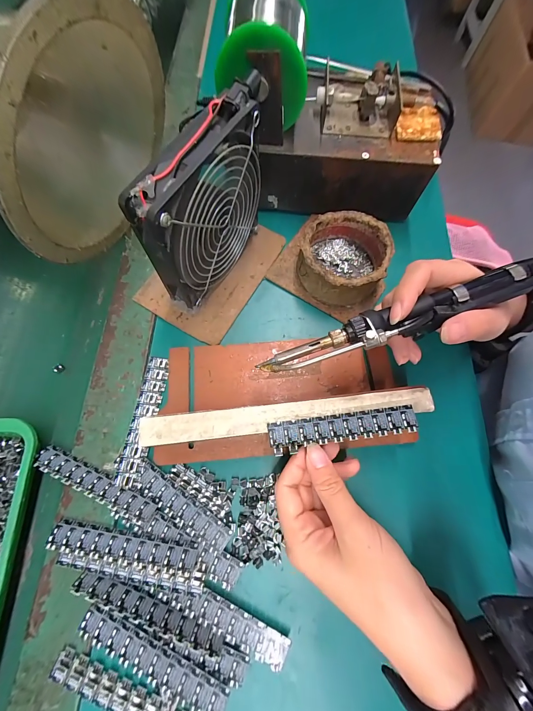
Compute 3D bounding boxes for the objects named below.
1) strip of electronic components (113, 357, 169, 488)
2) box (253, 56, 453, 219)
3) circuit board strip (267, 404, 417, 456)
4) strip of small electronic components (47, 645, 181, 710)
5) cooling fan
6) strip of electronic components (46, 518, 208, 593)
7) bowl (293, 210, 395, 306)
[{"bbox_3d":[-0.105,0.052,0.235,0.021,0.009,0.107,7,72,2],"label":"strip of electronic components"},{"bbox_3d":[0.091,-0.217,0.285,0.187,0.084,0.112,7,72,2],"label":"box"},{"bbox_3d":[0.056,0.053,0.201,0.107,0.004,0.021,-7,72,-4],"label":"circuit board strip"},{"bbox_3d":[-0.090,0.226,0.181,0.108,0.004,0.019,21,73,6],"label":"strip of small electronic components"},{"bbox_3d":[-0.043,-0.114,0.226,0.027,0.131,0.128,31,74,9],"label":"cooling fan"},{"bbox_3d":[-0.102,0.146,0.200,0.115,0.011,0.029,8,72,2],"label":"strip of electronic components"},{"bbox_3d":[0.074,-0.093,0.270,0.080,0.043,0.083,0,72,-1],"label":"bowl"}]

